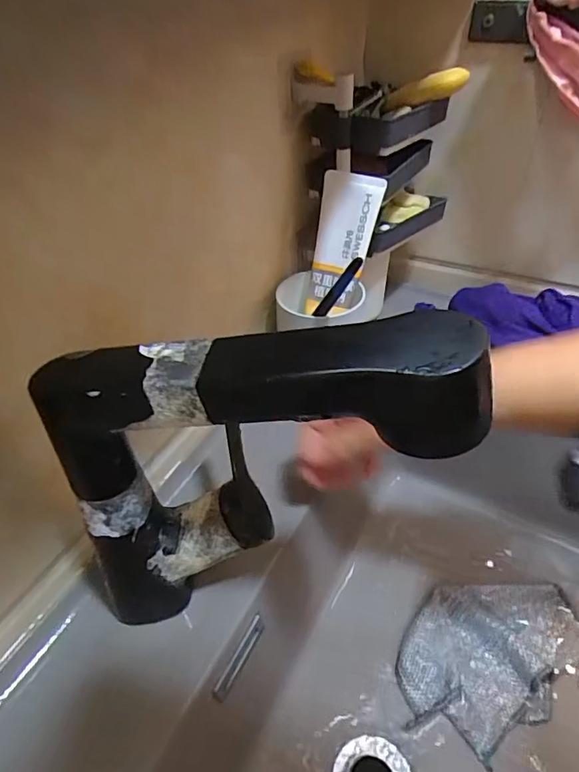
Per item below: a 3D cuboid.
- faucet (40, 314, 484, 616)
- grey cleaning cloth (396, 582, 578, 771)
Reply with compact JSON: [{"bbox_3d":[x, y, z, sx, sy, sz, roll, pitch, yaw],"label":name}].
[{"bbox_3d":[-0.020,0.052,0.263,0.198,0.204,0.058,2,41,5],"label":"faucet"},{"bbox_3d":[0.173,0.225,0.435,0.168,0.009,0.118,-27,47,-26],"label":"grey cleaning cloth"}]

